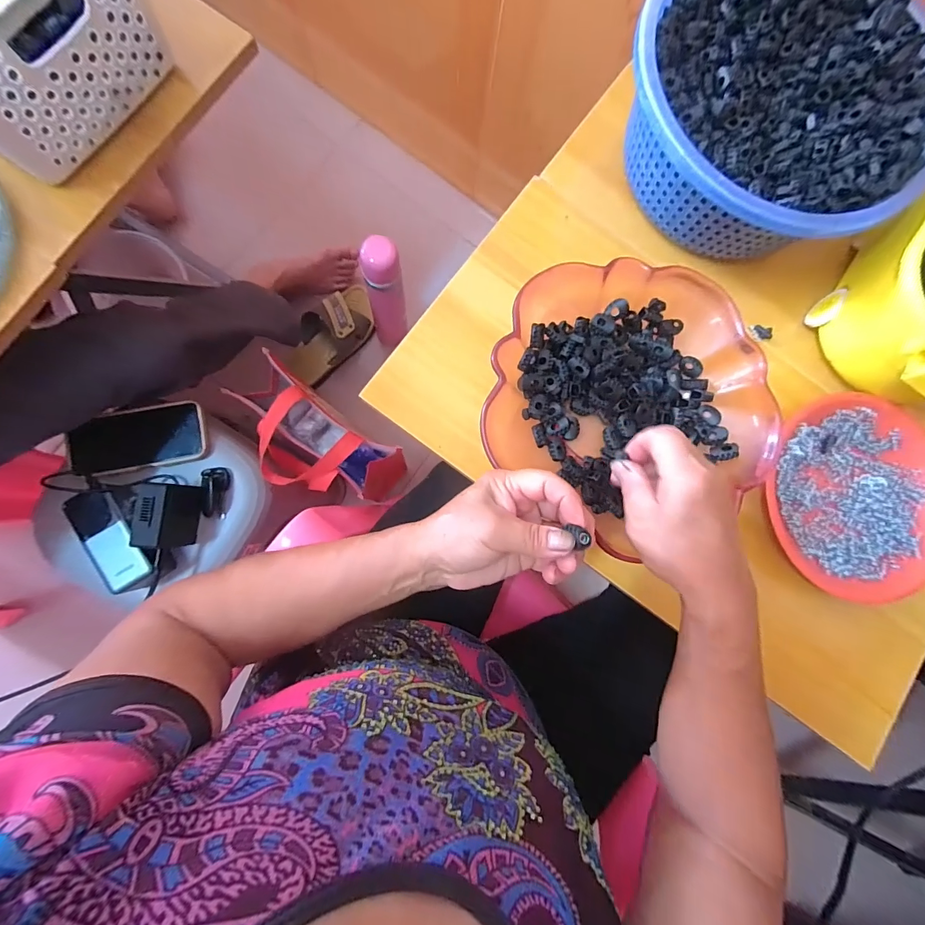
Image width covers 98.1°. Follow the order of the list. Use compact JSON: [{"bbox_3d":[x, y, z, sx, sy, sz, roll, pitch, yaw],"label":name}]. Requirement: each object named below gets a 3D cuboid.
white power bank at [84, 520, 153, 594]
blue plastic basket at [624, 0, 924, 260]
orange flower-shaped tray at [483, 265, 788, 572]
[{"bbox_3d":[-0.420,0.116,0.492,0.046,0.020,0.072,-30,87,-7],"label":"white power bank"},{"bbox_3d":[0.277,-0.318,0.385,0.267,0.119,0.250,0,84,-5],"label":"blue plastic basket"},{"bbox_3d":[0.155,-0.054,0.365,0.260,0.063,0.227,36,82,0],"label":"orange flower-shaped tray"}]

